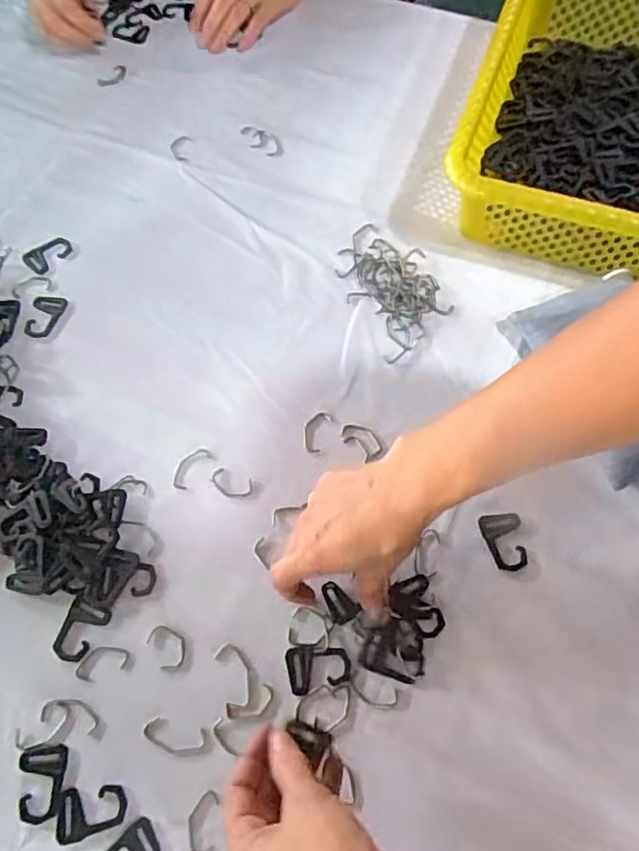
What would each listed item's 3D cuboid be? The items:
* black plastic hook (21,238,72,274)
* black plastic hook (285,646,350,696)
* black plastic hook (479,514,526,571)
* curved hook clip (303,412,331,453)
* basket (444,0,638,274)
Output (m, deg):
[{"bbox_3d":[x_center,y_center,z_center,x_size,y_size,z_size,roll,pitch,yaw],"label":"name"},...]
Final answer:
[{"bbox_3d":[-0.253,-0.161,0.576,0.030,0.004,0.041,38,71,17],"label":"black plastic hook"},{"bbox_3d":[-0.001,0.163,0.418,0.042,0.004,0.030,-9,65,-3],"label":"black plastic hook"},{"bbox_3d":[0.135,0.085,0.451,0.030,0.004,0.041,-6,65,-2],"label":"black plastic hook"},{"bbox_3d":[-0.004,0.004,0.493,0.018,0.004,0.036,18,67,9],"label":"curved hook clip"},{"bbox_3d":[0.269,-0.295,0.579,0.235,0.091,0.347,19,67,9],"label":"basket"}]

